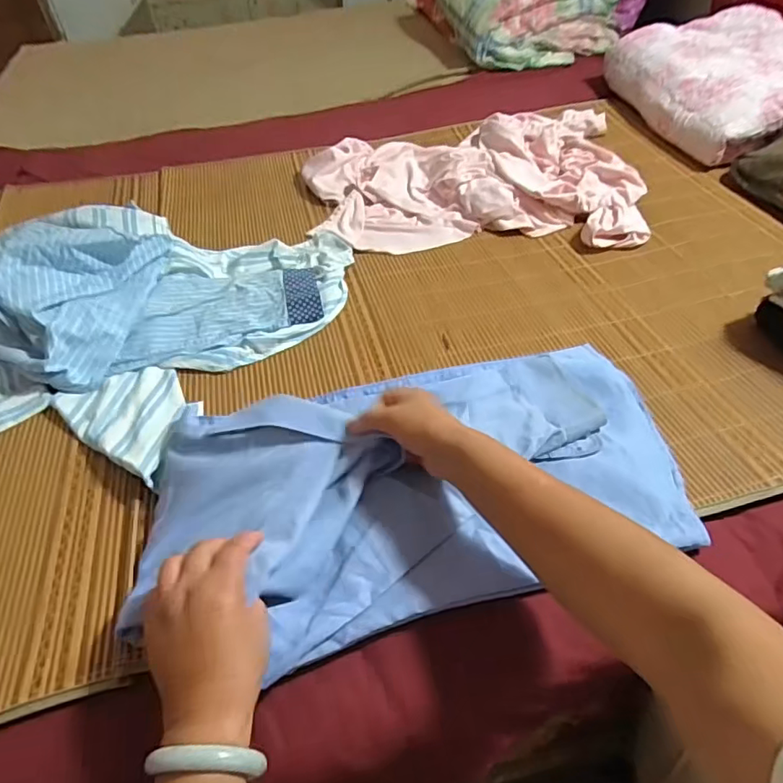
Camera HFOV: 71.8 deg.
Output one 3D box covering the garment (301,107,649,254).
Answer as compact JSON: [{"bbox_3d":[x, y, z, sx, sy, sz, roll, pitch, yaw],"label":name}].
[{"bbox_3d":[0.147,-0.401,0.996,0.579,0.067,0.427,-2,45,1],"label":"garment"}]

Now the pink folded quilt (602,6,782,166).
[{"bbox_3d":[0.704,-0.649,1.110,0.354,0.137,0.435,-9,45,-6],"label":"pink folded quilt"}]

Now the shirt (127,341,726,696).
[{"bbox_3d":[0.030,0.075,0.532,0.527,0.050,0.277,-13,46,-10],"label":"shirt"}]

